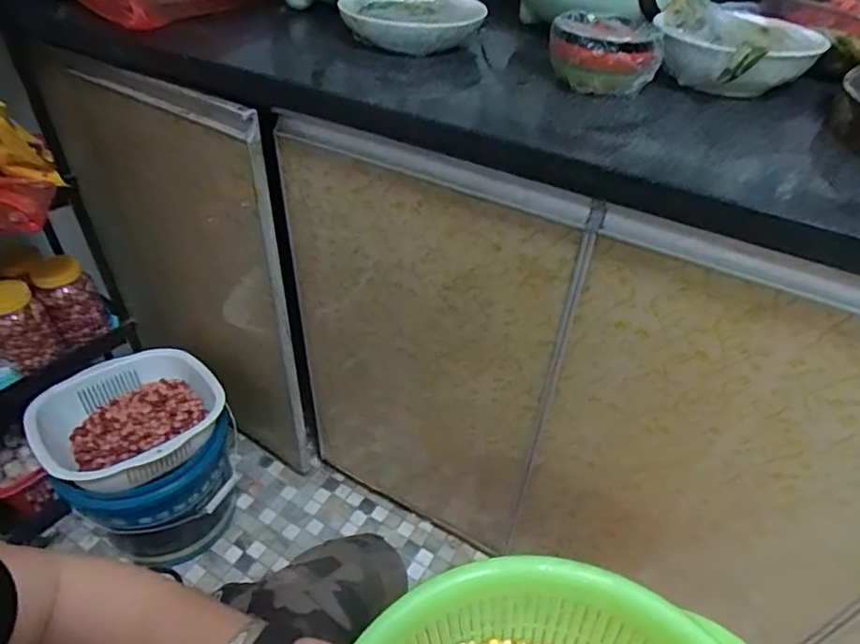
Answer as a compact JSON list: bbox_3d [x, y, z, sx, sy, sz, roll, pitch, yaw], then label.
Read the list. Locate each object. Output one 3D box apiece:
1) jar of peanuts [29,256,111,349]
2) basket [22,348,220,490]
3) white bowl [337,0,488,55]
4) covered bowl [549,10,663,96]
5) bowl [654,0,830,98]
[{"bbox_3d":[-0.614,-0.042,0.972,0.083,0.141,0.080,1,42,-1],"label":"jar of peanuts"},{"bbox_3d":[-0.486,0.153,0.929,0.267,0.088,0.286,-30,49,-33],"label":"basket"},{"bbox_3d":[-0.019,-0.397,0.743,0.176,0.044,0.190,6,39,4],"label":"white bowl"},{"bbox_3d":[0.186,-0.290,0.616,0.110,0.061,0.102,9,42,8],"label":"covered bowl"},{"bbox_3d":[0.339,-0.308,0.640,0.158,0.070,0.193,16,44,15],"label":"bowl"}]

